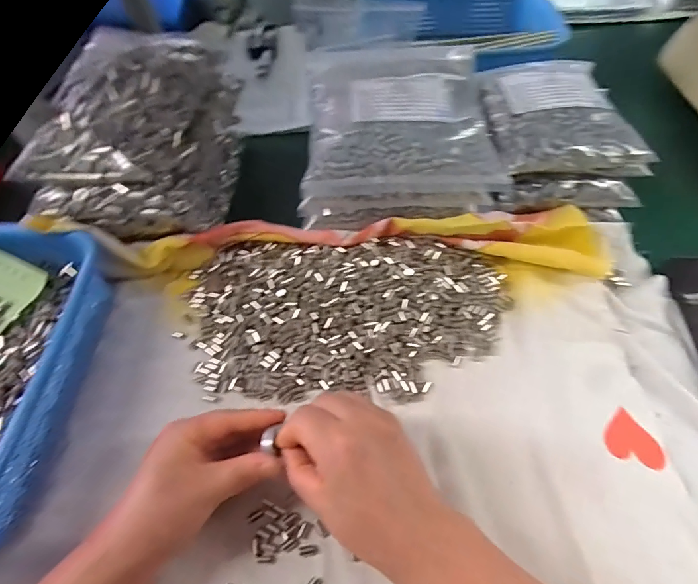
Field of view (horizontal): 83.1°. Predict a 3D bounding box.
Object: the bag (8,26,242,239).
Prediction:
[{"bbox_3d":[-0.208,-0.162,0.419,0.158,0.126,0.228,2,59,6],"label":"bag"}]

